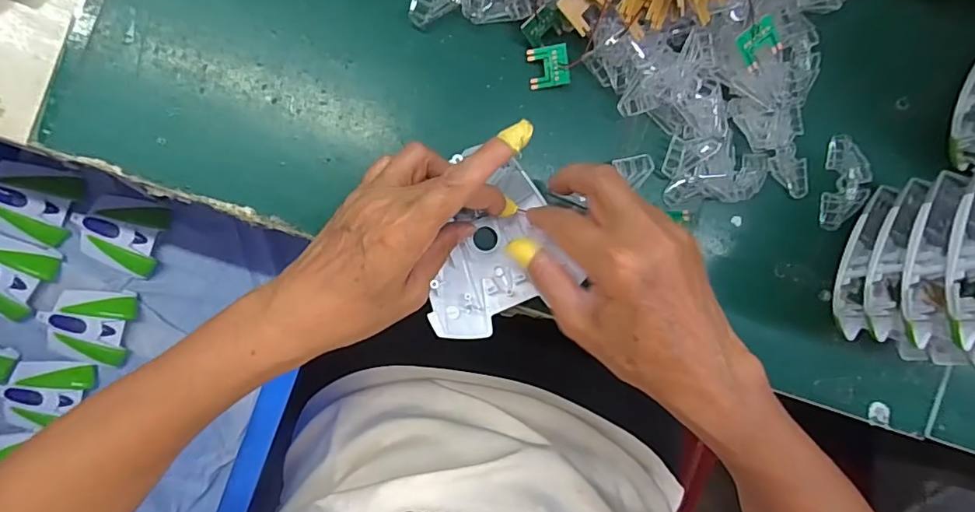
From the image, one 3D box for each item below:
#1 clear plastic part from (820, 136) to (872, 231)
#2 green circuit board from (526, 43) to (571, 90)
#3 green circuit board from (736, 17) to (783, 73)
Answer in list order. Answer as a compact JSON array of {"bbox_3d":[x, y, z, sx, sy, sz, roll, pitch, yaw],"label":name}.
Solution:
[{"bbox_3d":[0.258,-0.052,0.373,0.029,0.010,0.066,7,95,-8],"label":"clear plastic part"},{"bbox_3d":[0.040,-0.123,0.336,0.026,0.004,0.025,-6,101,11],"label":"green circuit board"},{"bbox_3d":[0.168,-0.131,0.321,0.023,0.004,0.025,-37,119,13],"label":"green circuit board"}]

